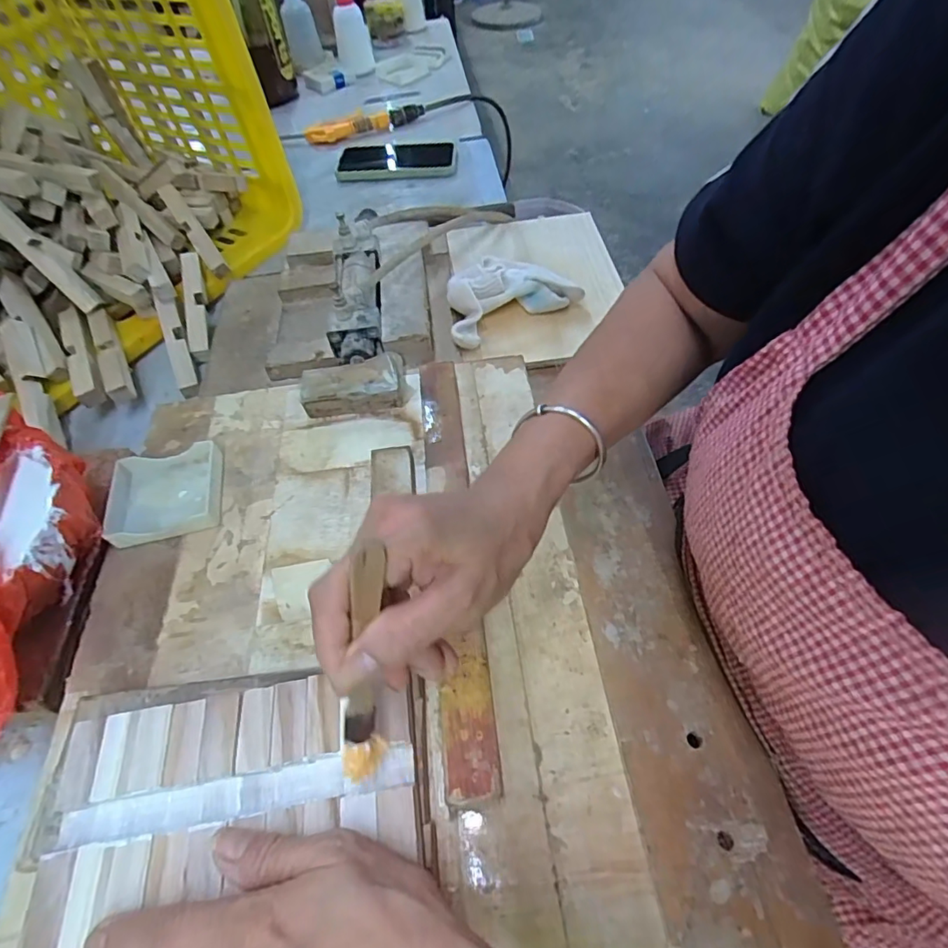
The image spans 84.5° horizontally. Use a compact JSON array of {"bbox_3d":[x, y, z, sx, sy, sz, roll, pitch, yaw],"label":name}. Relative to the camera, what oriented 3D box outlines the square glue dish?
[{"bbox_3d":[-0.231,0.013,0.393,0.078,0.016,0.072,-14,55,-6],"label":"square glue dish"}]

